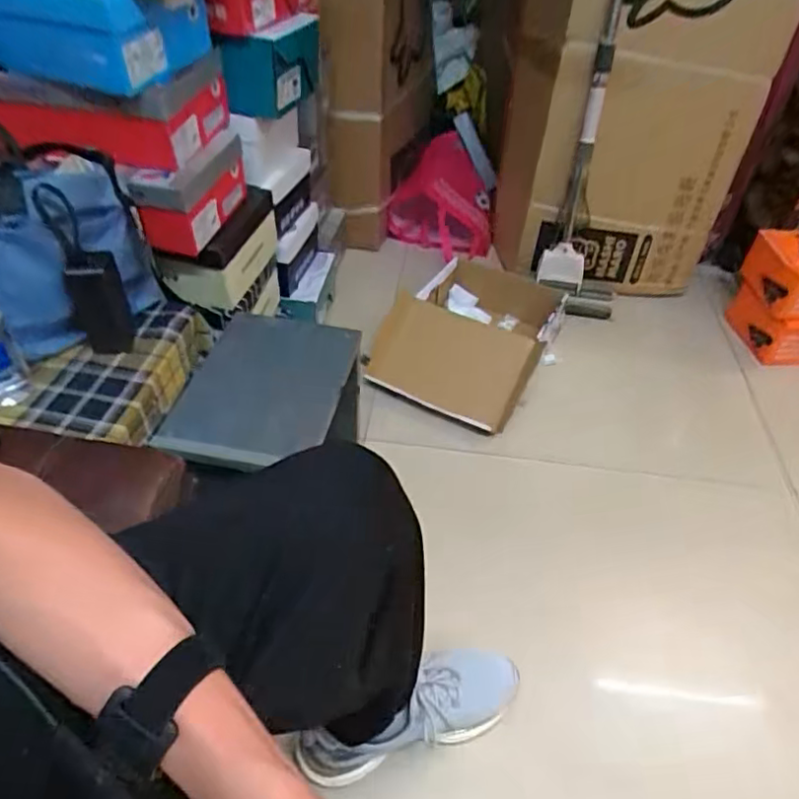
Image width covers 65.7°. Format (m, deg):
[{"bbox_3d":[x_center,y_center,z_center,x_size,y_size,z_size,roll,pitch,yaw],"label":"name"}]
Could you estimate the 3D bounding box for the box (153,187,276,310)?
[{"bbox_3d":[-0.313,-0.280,1.101,0.132,0.114,0.227,8,44,4],"label":"box"}]

